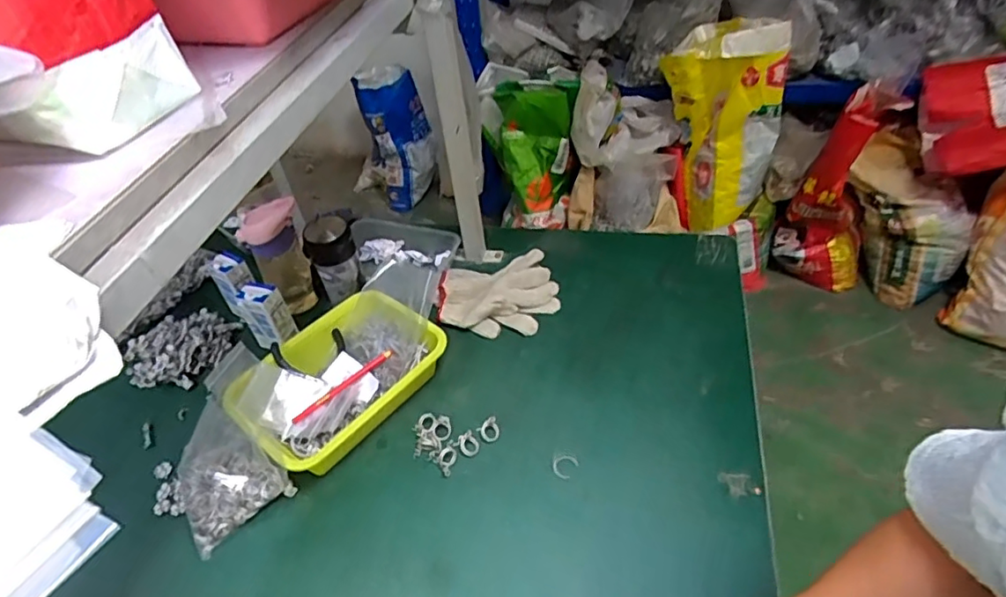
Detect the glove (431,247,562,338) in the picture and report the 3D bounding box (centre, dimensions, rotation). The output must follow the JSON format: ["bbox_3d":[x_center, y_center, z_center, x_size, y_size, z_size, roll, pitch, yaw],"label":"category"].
[{"bbox_3d":[-0.009,-0.007,0.928,0.196,0.046,0.143,-5,43,1],"label":"glove"}]

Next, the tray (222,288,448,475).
[{"bbox_3d":[-0.222,0.113,0.800,0.193,0.071,0.270,30,54,32],"label":"tray"}]

